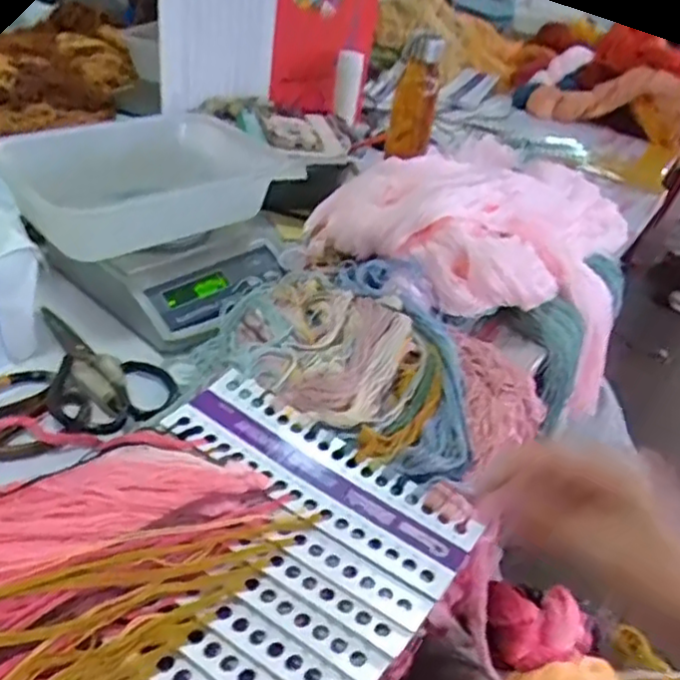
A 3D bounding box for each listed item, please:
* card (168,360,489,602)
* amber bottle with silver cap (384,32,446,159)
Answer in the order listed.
[{"bbox_3d":[-0.017,0.098,0.507,0.240,0.010,0.080,29,38,22],"label":"card"},{"bbox_3d":[0.108,-0.347,1.012,0.061,0.188,0.085,6,38,-1],"label":"amber bottle with silver cap"}]

